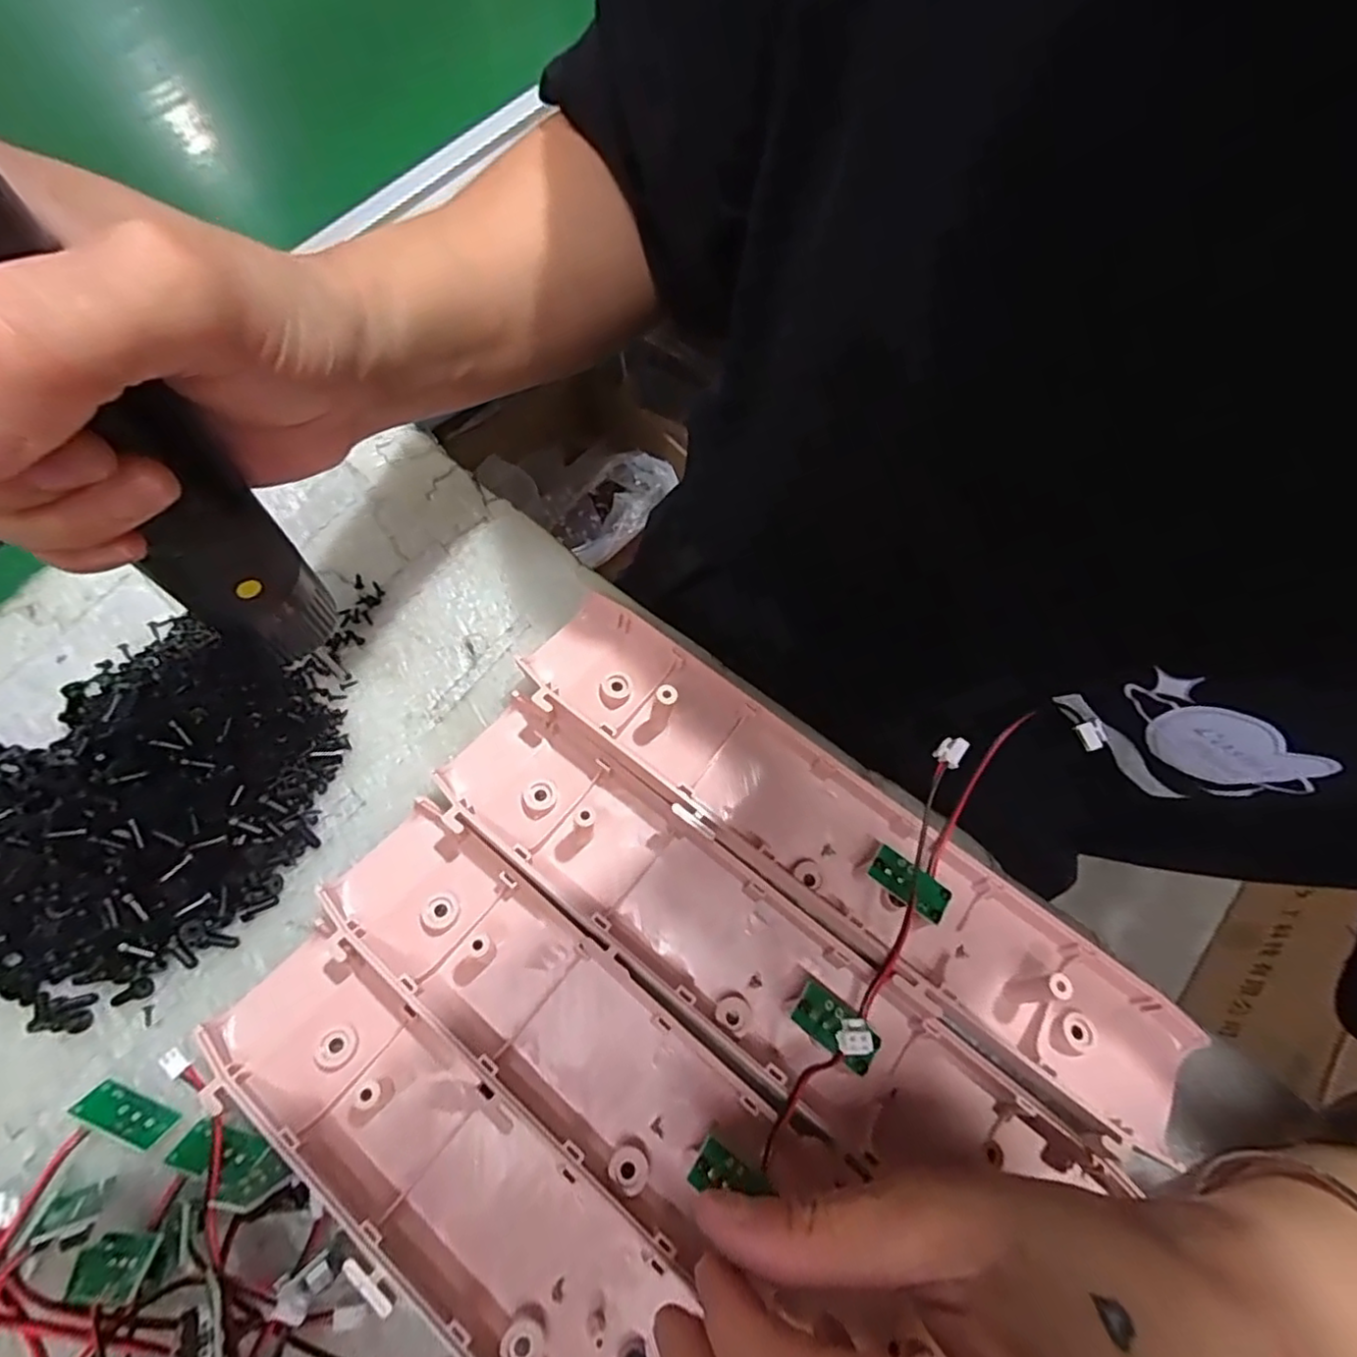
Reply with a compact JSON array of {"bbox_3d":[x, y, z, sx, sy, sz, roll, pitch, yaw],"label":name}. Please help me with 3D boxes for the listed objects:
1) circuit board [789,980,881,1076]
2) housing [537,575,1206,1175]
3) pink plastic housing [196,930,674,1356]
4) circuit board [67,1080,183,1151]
[{"bbox_3d":[0.053,0.116,0.217,0.029,0.005,0.017,38,54,14],"label":"circuit board"},{"bbox_3d":[0.060,0.057,0.243,0.271,0.018,0.053,37,73,10],"label":"housing"},{"bbox_3d":[-0.040,0.191,0.198,0.274,0.030,0.059,42,73,13],"label":"pink plastic housing"},{"bbox_3d":[-0.183,0.144,0.213,0.029,0.004,0.013,24,25,3],"label":"circuit board"}]

